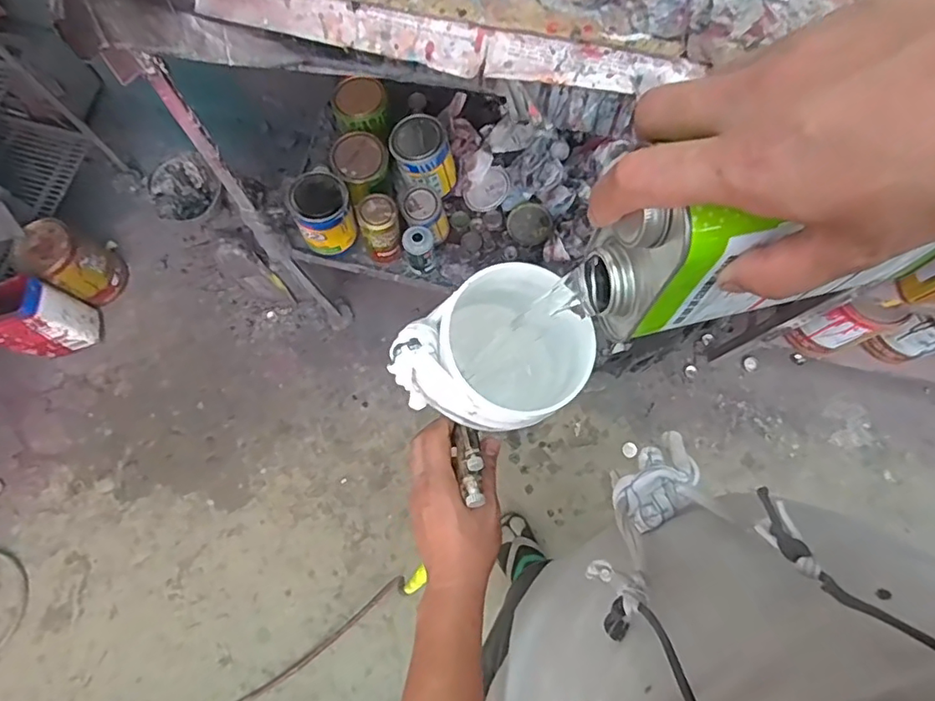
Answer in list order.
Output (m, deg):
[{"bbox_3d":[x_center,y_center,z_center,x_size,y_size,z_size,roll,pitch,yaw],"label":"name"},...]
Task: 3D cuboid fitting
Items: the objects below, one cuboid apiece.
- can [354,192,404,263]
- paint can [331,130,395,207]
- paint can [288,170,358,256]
[{"bbox_3d":[-0.160,-0.224,1.041,0.080,0.122,0.084,-19,74,-5],"label":"can"},{"bbox_3d":[-0.191,-0.330,1.055,0.104,0.111,0.114,-32,76,-9],"label":"paint can"},{"bbox_3d":[-0.265,-0.257,1.043,0.100,0.128,0.104,0,73,0],"label":"paint can"}]

